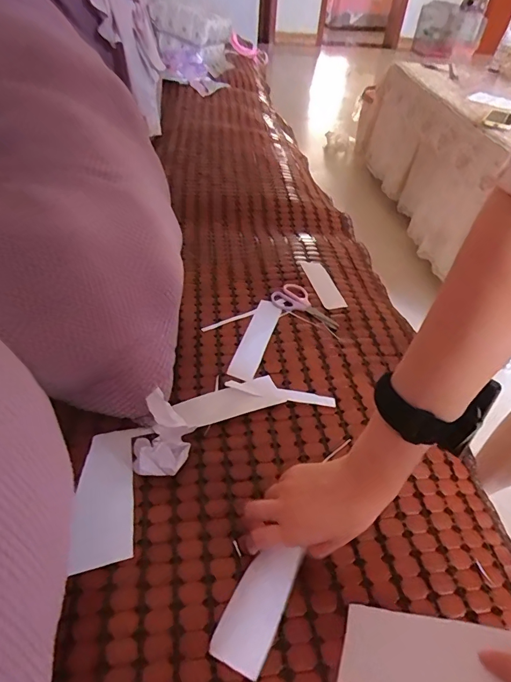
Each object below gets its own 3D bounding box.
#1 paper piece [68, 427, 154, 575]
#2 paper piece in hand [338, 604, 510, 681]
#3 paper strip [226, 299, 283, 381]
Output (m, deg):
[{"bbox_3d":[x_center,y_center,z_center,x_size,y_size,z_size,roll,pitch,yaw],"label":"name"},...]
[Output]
[{"bbox_3d":[-0.150,0.150,0.418,0.063,0.009,0.145,-1,44,-9],"label":"paper piece"},{"bbox_3d":[0.133,0.242,0.313,0.132,0.007,0.058,-8,36,27],"label":"paper piece in hand"},{"bbox_3d":[0.002,-0.007,0.599,0.040,0.004,0.165,16,44,10],"label":"paper strip"}]

